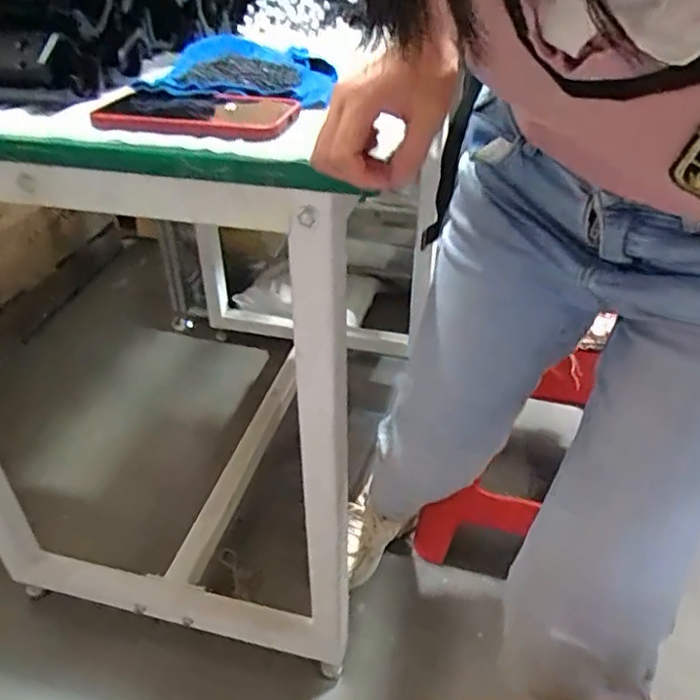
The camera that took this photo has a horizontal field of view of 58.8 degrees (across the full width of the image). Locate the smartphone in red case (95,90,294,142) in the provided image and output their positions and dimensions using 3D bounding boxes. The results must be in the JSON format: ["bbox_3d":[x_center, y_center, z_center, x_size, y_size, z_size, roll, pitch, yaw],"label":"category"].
[{"bbox_3d":[-0.128,-0.200,0.525,0.162,0.017,0.087,13,36,15],"label":"smartphone in red case"}]

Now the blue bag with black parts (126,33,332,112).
[{"bbox_3d":[-0.108,-0.281,0.630,0.180,0.028,0.222,6,35,6],"label":"blue bag with black parts"}]

